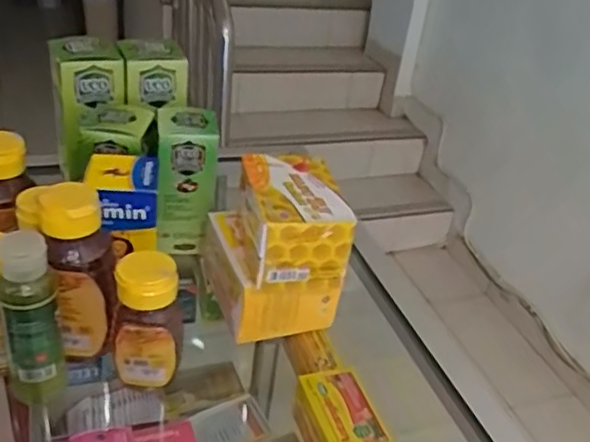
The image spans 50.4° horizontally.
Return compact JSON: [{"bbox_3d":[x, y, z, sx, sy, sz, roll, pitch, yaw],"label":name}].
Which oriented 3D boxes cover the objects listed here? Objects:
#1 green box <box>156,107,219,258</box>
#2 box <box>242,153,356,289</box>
[{"bbox_3d":[-0.099,-0.037,0.573,0.051,0.125,0.053,0,33,-11],"label":"green box"},{"bbox_3d":[-0.001,-0.003,0.495,0.072,0.056,0.099,-2,34,-13],"label":"box"}]

